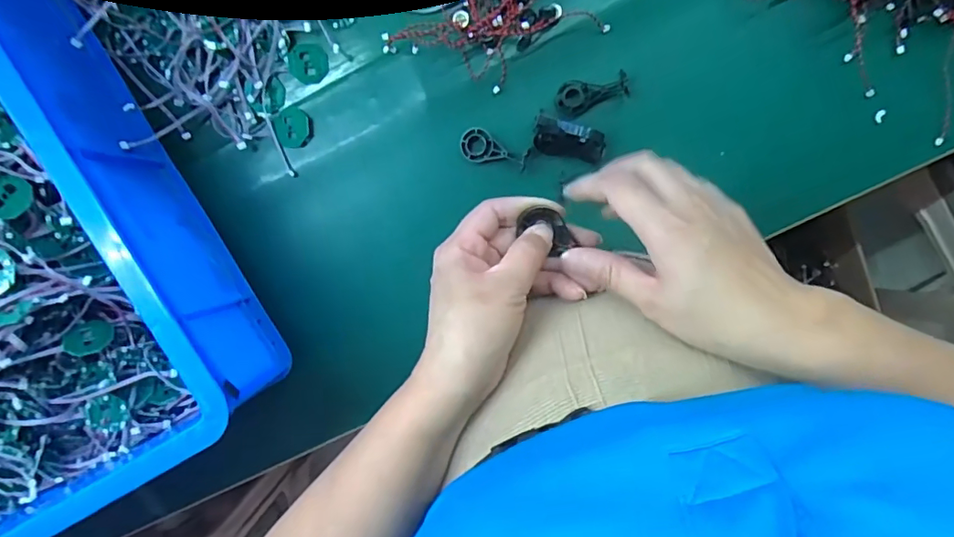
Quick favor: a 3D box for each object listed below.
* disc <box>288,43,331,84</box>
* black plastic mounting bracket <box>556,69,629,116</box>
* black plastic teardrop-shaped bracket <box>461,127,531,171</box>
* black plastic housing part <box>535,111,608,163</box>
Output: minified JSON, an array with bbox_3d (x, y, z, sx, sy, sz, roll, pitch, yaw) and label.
[{"bbox_3d":[-0.155,-0.190,0.494,0.036,0.004,0.033,-4,110,-8],"label":"disc"},{"bbox_3d":[0.103,-0.157,0.474,0.064,0.006,0.028,-17,95,5],"label":"black plastic mounting bracket"},{"bbox_3d":[0.016,-0.108,0.480,0.061,0.007,0.029,13,97,2],"label":"black plastic teardrop-shaped bracket"},{"bbox_3d":[0.081,-0.111,0.468,0.066,0.011,0.033,22,97,1],"label":"black plastic housing part"}]

